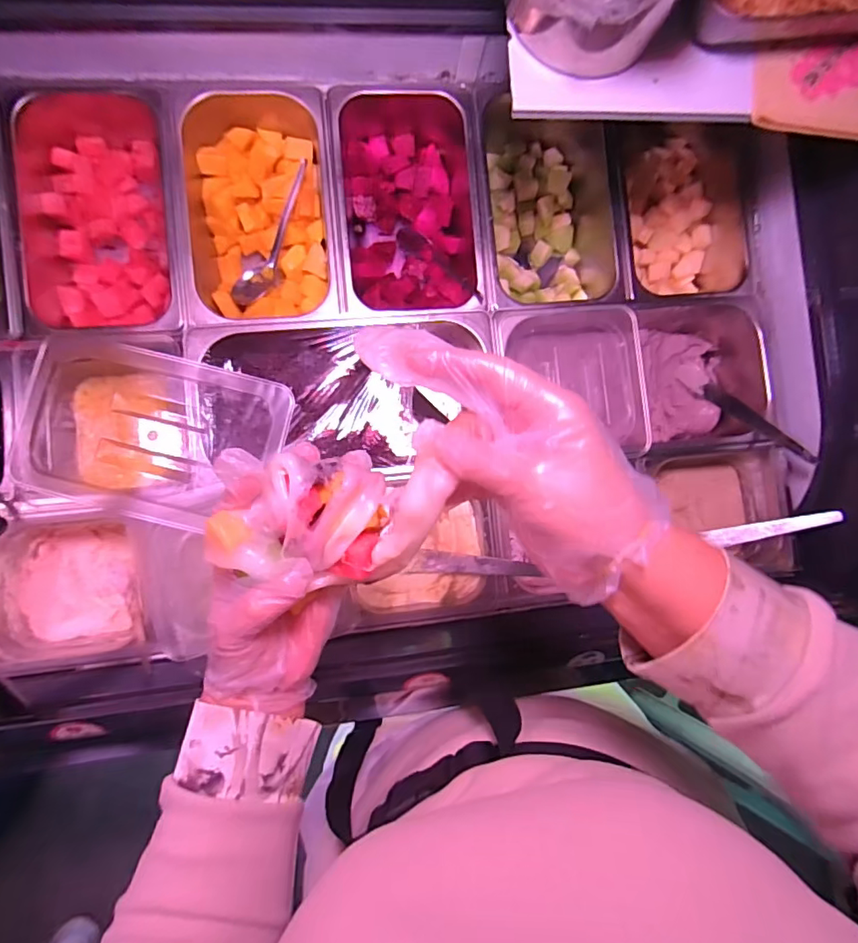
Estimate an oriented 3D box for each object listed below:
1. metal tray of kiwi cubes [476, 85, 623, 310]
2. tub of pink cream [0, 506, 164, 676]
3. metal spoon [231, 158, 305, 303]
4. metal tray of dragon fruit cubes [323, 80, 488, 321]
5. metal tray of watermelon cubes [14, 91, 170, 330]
[{"bbox_3d":[0.139,-0.327,0.661,0.165,0.107,0.274,-5,88,-8],"label":"metal tray of kiwi cubes"},{"bbox_3d":[-0.376,0.117,0.559,0.189,0.103,0.157,-2,88,-8],"label":"tub of pink cream"},{"bbox_3d":[-0.178,-0.272,0.610,0.041,0.024,0.169,26,104,-6],"label":"metal spoon"},{"bbox_3d":[-0.029,-0.310,0.631,0.163,0.095,0.274,-5,88,-8],"label":"metal tray of dragon fruit cubes"},{"bbox_3d":[-0.363,-0.293,0.589,0.163,0.086,0.274,-3,88,-8],"label":"metal tray of watermelon cubes"}]

